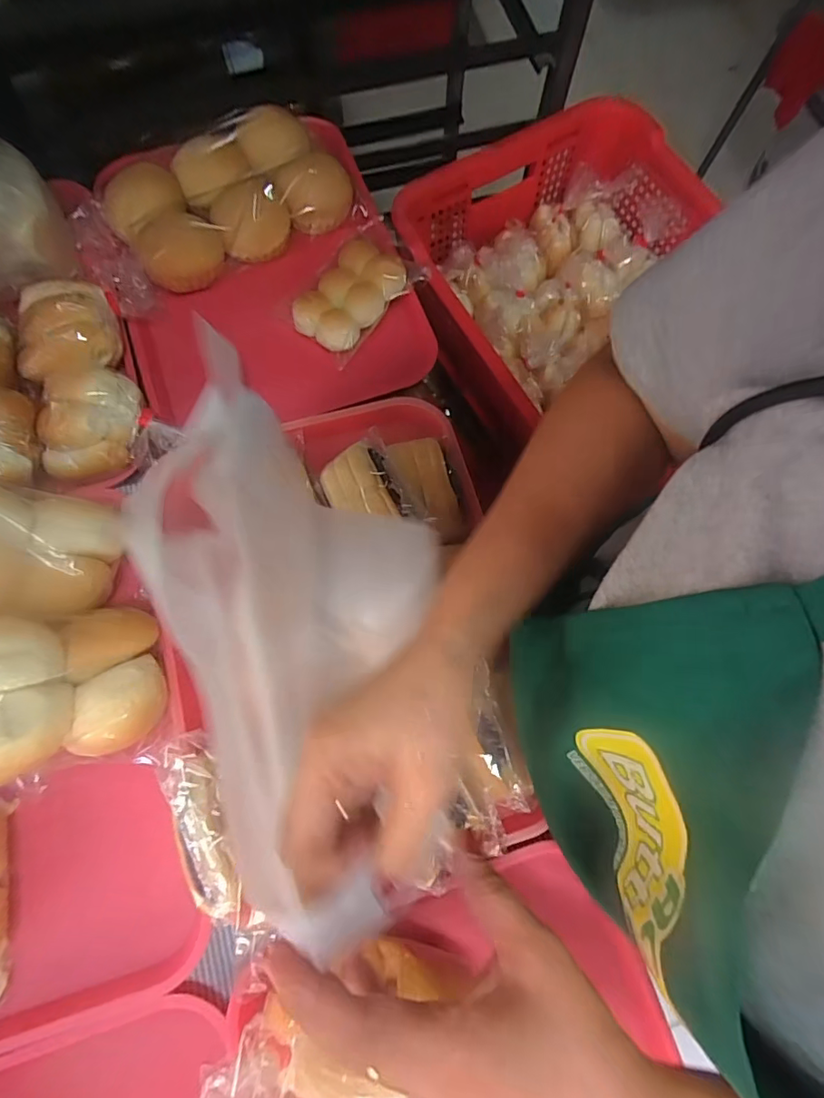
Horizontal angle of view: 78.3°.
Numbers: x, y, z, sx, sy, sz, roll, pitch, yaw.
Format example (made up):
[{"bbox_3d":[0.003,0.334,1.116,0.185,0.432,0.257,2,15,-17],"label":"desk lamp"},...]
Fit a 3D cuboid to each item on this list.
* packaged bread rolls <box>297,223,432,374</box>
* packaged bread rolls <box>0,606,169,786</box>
[{"bbox_3d":[-0.064,-0.294,0.559,0.099,0.031,0.154,39,77,10],"label":"packaged bread rolls"},{"bbox_3d":[-0.261,0.100,0.358,0.065,0.166,0.107,-28,75,32],"label":"packaged bread rolls"}]

